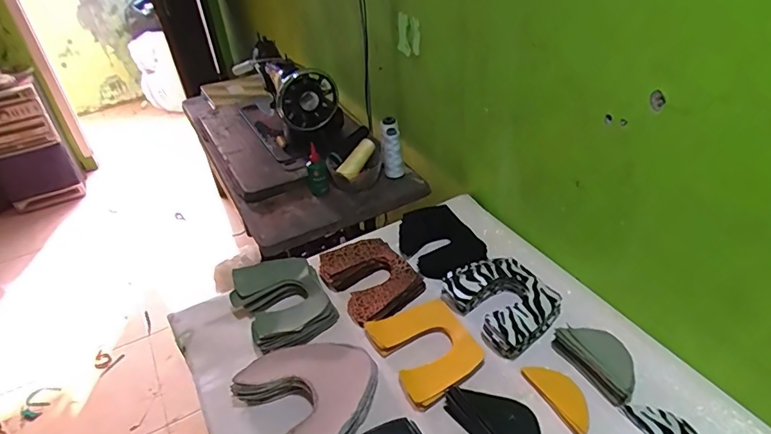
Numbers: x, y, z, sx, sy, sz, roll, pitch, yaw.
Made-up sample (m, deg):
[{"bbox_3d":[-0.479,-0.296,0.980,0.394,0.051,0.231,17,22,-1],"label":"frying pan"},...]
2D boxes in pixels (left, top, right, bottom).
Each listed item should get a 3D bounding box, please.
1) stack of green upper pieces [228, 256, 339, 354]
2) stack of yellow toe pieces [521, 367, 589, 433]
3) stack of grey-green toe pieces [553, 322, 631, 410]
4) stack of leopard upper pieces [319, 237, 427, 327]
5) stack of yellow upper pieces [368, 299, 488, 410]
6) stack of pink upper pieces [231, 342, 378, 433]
[{"bbox_3d":[-0.161,0.133,0.788,0.139,0.083,0.153,-26,41,-24],"label":"stack of green upper pieces"},{"bbox_3d":[0.229,0.231,0.641,0.048,0.006,0.109,-21,39,-18],"label":"stack of yellow toe pieces"},{"bbox_3d":[0.288,0.191,0.668,0.057,0.036,0.118,-22,39,-20],"label":"stack of grey-green toe pieces"},{"bbox_3d":[-0.029,0.105,0.841,0.133,0.042,0.177,-29,42,-27],"label":"stack of leopard upper pieces"},{"bbox_3d":[0.060,0.192,0.718,0.128,0.028,0.158,-22,39,-19],"label":"stack of yellow upper pieces"},{"bbox_3d":[-0.091,0.238,0.654,0.176,0.056,0.169,-24,40,-22],"label":"stack of pink upper pieces"}]

